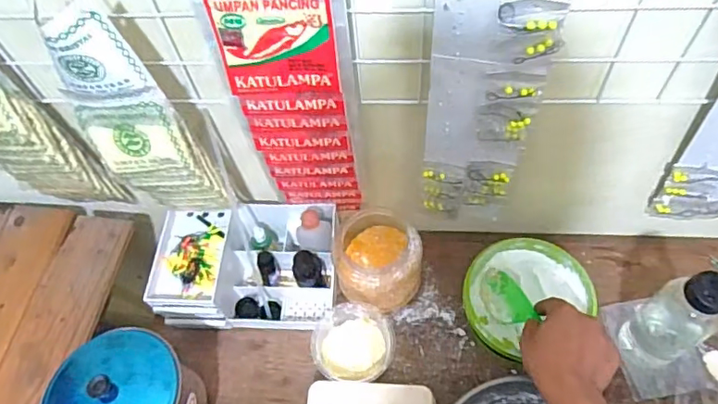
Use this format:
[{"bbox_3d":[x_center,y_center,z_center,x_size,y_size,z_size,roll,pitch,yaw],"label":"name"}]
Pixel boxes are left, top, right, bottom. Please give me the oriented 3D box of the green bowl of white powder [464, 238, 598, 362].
[{"bbox_3d":[0.214,0.128,0.698,0.159,0.059,0.150,-24,60,-9],"label":"green bowl of white powder"}]

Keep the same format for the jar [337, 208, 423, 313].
[{"bbox_3d":[0.025,0.077,0.712,0.103,0.110,0.108,-2,59,4],"label":"jar"}]

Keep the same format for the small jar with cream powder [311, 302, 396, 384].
[{"bbox_3d":[-0.007,0.185,0.687,0.099,0.057,0.097,-2,59,4],"label":"small jar with cream powder"}]

